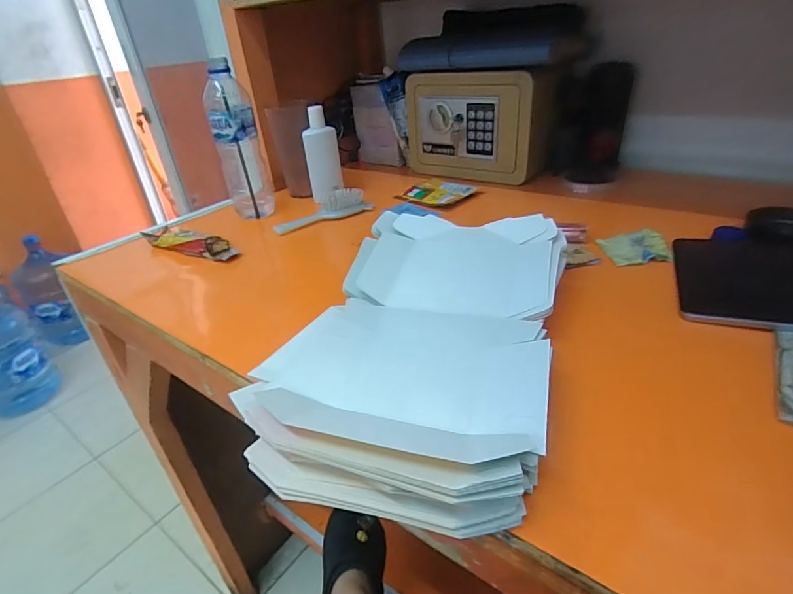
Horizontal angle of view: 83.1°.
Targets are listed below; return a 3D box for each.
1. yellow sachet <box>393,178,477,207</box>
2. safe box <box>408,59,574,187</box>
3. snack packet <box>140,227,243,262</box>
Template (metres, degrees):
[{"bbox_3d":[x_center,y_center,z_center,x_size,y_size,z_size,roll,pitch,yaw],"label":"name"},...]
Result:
[{"bbox_3d":[0.065,-0.167,0.727,0.079,0.021,0.103,-29,38,-34],"label":"yellow sachet"},{"bbox_3d":[0.156,-0.309,0.790,0.242,0.165,0.147,23,41,39],"label":"safe box"},{"bbox_3d":[-0.296,-0.076,0.630,0.174,0.027,0.044,14,36,29],"label":"snack packet"}]

